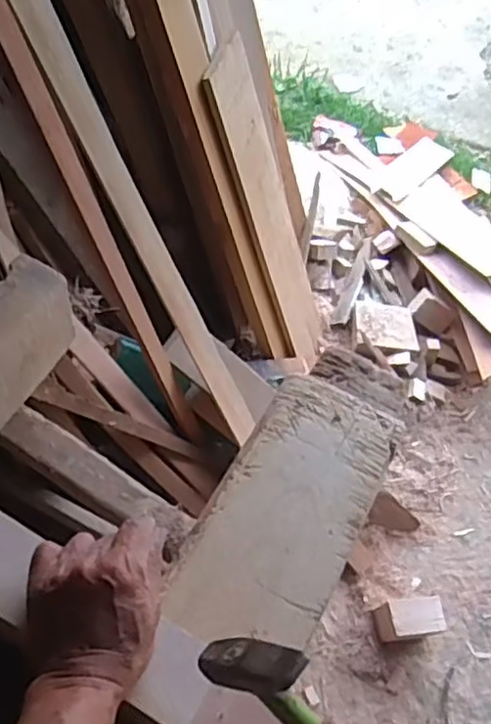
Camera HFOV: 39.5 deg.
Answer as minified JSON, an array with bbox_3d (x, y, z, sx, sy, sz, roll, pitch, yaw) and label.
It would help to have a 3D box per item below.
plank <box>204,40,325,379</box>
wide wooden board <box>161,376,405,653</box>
[{"bbox_3d":[0.062,-0.265,1.303,0.020,0.694,0.182,3,51,23],"label":"plank"},{"bbox_3d":[0.044,0.140,0.660,0.137,0.019,0.286,25,56,13],"label":"wide wooden board"}]

